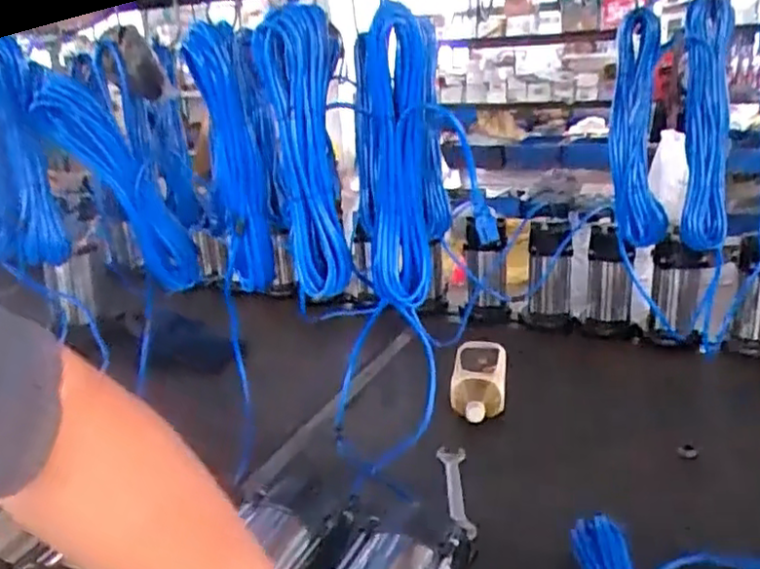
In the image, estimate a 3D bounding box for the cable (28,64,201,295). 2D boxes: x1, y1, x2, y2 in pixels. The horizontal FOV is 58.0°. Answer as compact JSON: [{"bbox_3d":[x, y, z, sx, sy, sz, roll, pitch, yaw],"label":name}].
[{"bbox_3d":[-0.382,-0.145,1.018,0.077,0.364,0.115,-37,31,-18],"label":"cable"}]

